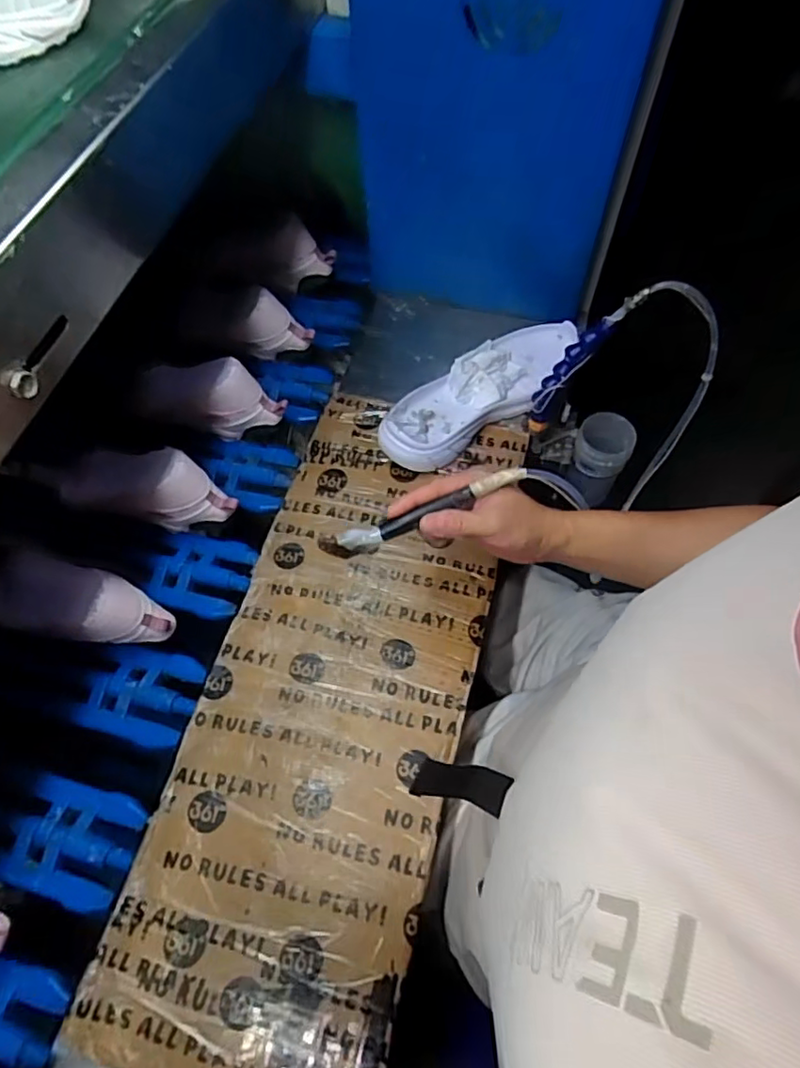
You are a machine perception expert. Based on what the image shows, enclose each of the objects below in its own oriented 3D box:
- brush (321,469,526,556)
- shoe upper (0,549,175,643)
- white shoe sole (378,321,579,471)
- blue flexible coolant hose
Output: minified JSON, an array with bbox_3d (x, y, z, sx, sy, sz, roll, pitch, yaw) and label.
[{"bbox_3d":[0.020,-0.018,0.504,0.181,0.013,0.023,-22,62,0],"label":"brush"},{"bbox_3d":[-0.330,0.063,0.595,0.195,0.066,0.072,14,62,9],"label":"shoe upper"},{"bbox_3d":[0.099,-0.171,0.704,0.287,0.030,0.096,-33,80,-19],"label":"white shoe sole"},{"bbox_3d":[0.180,-0.176,0.665,0.028,0.147,0.025,-8,57,-34],"label":"blue flexible coolant hose"}]

